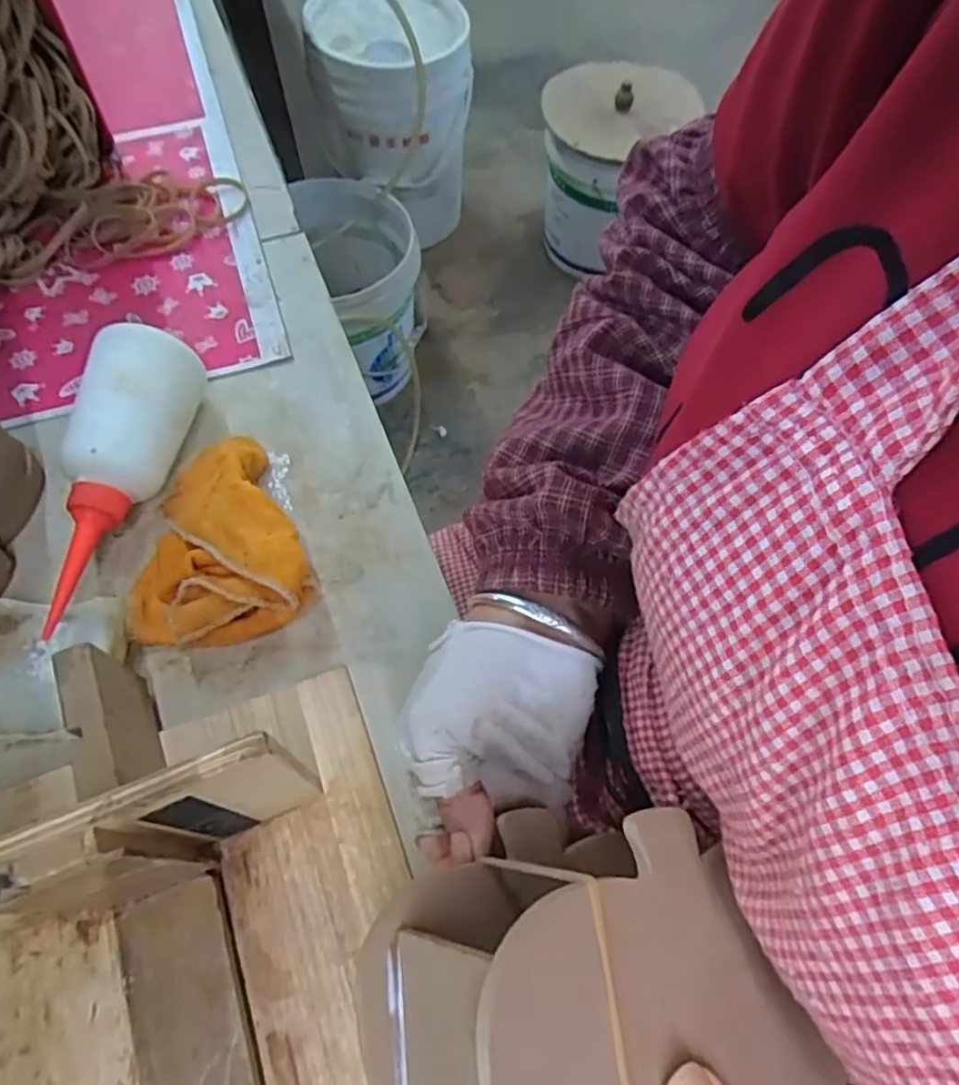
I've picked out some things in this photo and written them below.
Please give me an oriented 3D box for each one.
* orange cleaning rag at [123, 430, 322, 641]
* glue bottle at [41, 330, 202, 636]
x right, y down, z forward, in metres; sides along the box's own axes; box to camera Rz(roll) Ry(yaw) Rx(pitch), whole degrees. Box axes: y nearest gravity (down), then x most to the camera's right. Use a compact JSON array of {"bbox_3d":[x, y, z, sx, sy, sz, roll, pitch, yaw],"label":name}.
[{"bbox_3d":[-0.148,-0.007,0.377,0.098,0.039,0.124,-13,63,-8],"label":"orange cleaning rag"},{"bbox_3d":[-0.205,-0.038,0.383,0.047,0.055,0.175,14,80,6],"label":"glue bottle"}]

